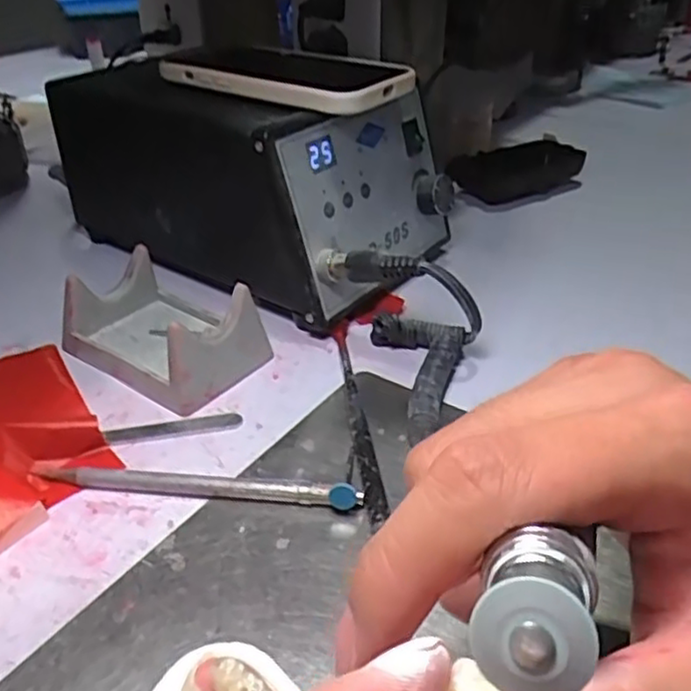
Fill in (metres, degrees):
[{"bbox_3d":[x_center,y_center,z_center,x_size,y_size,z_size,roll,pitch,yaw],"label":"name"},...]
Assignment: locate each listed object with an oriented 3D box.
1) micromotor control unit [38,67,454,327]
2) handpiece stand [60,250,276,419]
[{"bbox_3d":[-0.062,-0.113,0.449,0.229,0.112,0.138,21,40,29],"label":"micromotor control unit"},{"bbox_3d":[-0.095,-0.012,0.363,0.096,0.042,0.062,23,40,31],"label":"handpiece stand"}]

